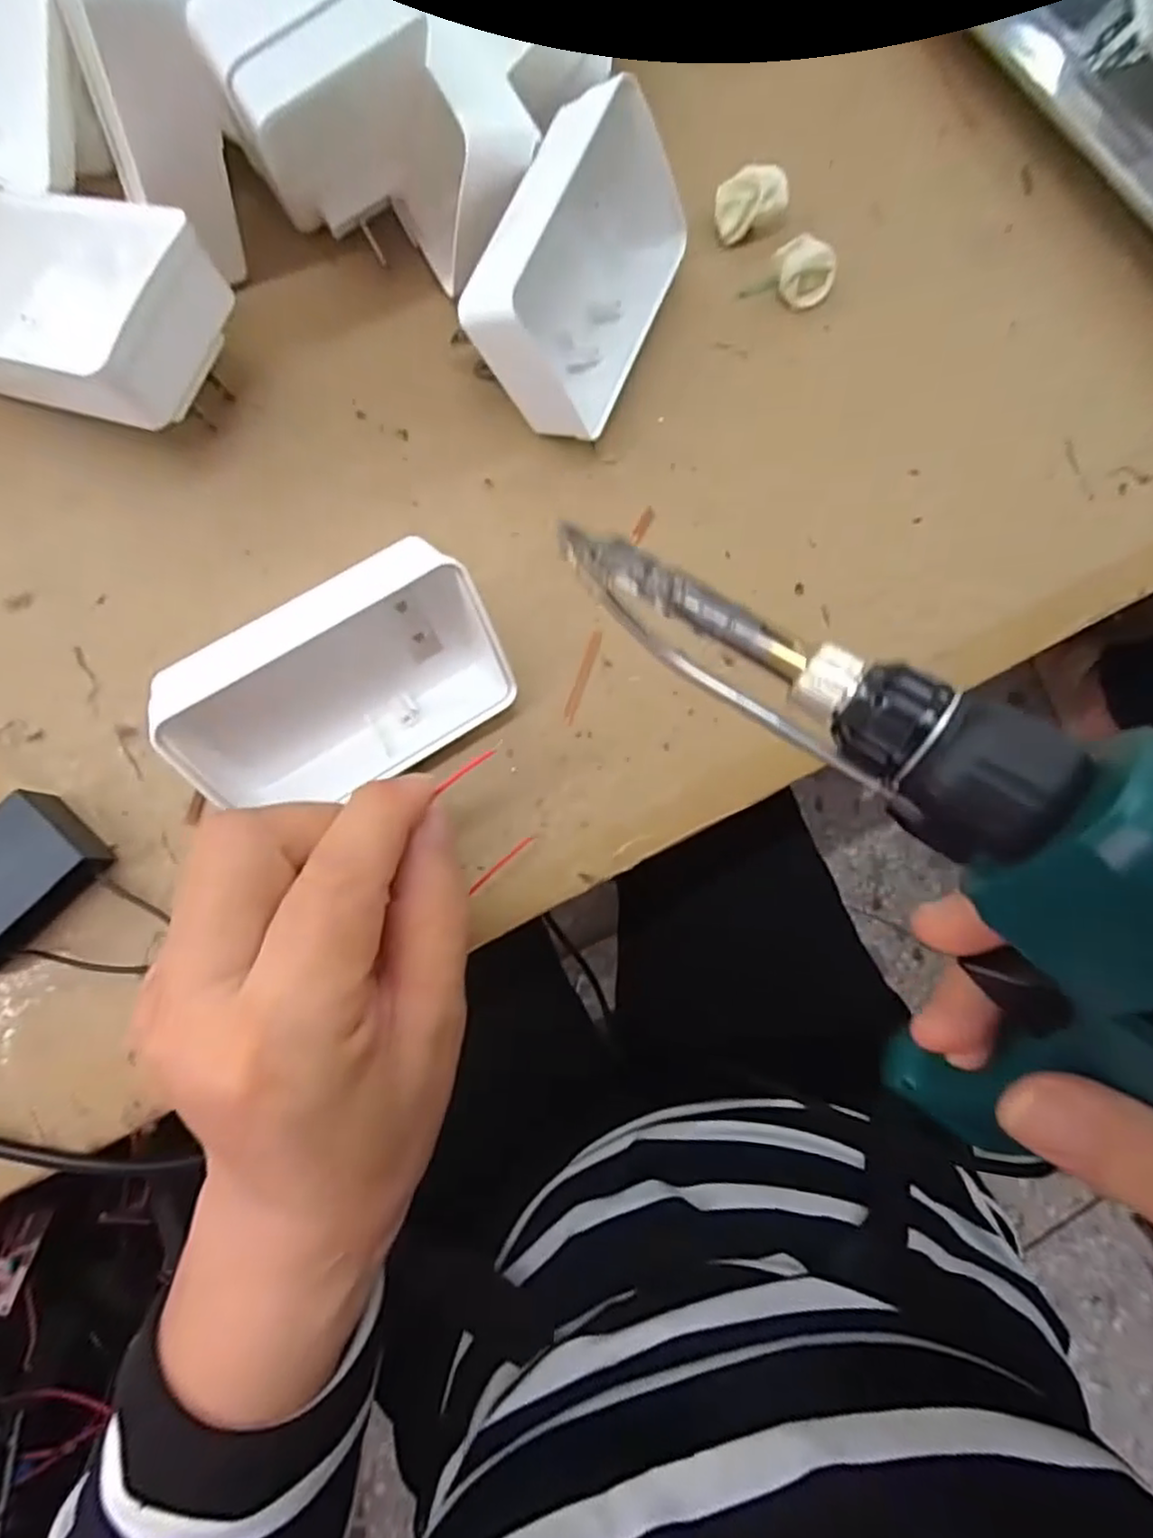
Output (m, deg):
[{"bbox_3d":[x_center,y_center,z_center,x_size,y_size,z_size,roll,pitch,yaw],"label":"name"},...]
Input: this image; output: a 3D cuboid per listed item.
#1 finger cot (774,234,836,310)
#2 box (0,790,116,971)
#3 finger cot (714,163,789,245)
[{"bbox_3d":[0.084,-0.183,0.257,0.023,0.017,0.015,25,81,-2],"label":"finger cot"},{"bbox_3d":[-0.163,0.034,0.201,0.033,0.021,0.049,40,80,1],"label":"box"},{"bbox_3d":[0.063,-0.210,0.257,0.025,0.015,0.018,-25,85,-8],"label":"finger cot"}]

